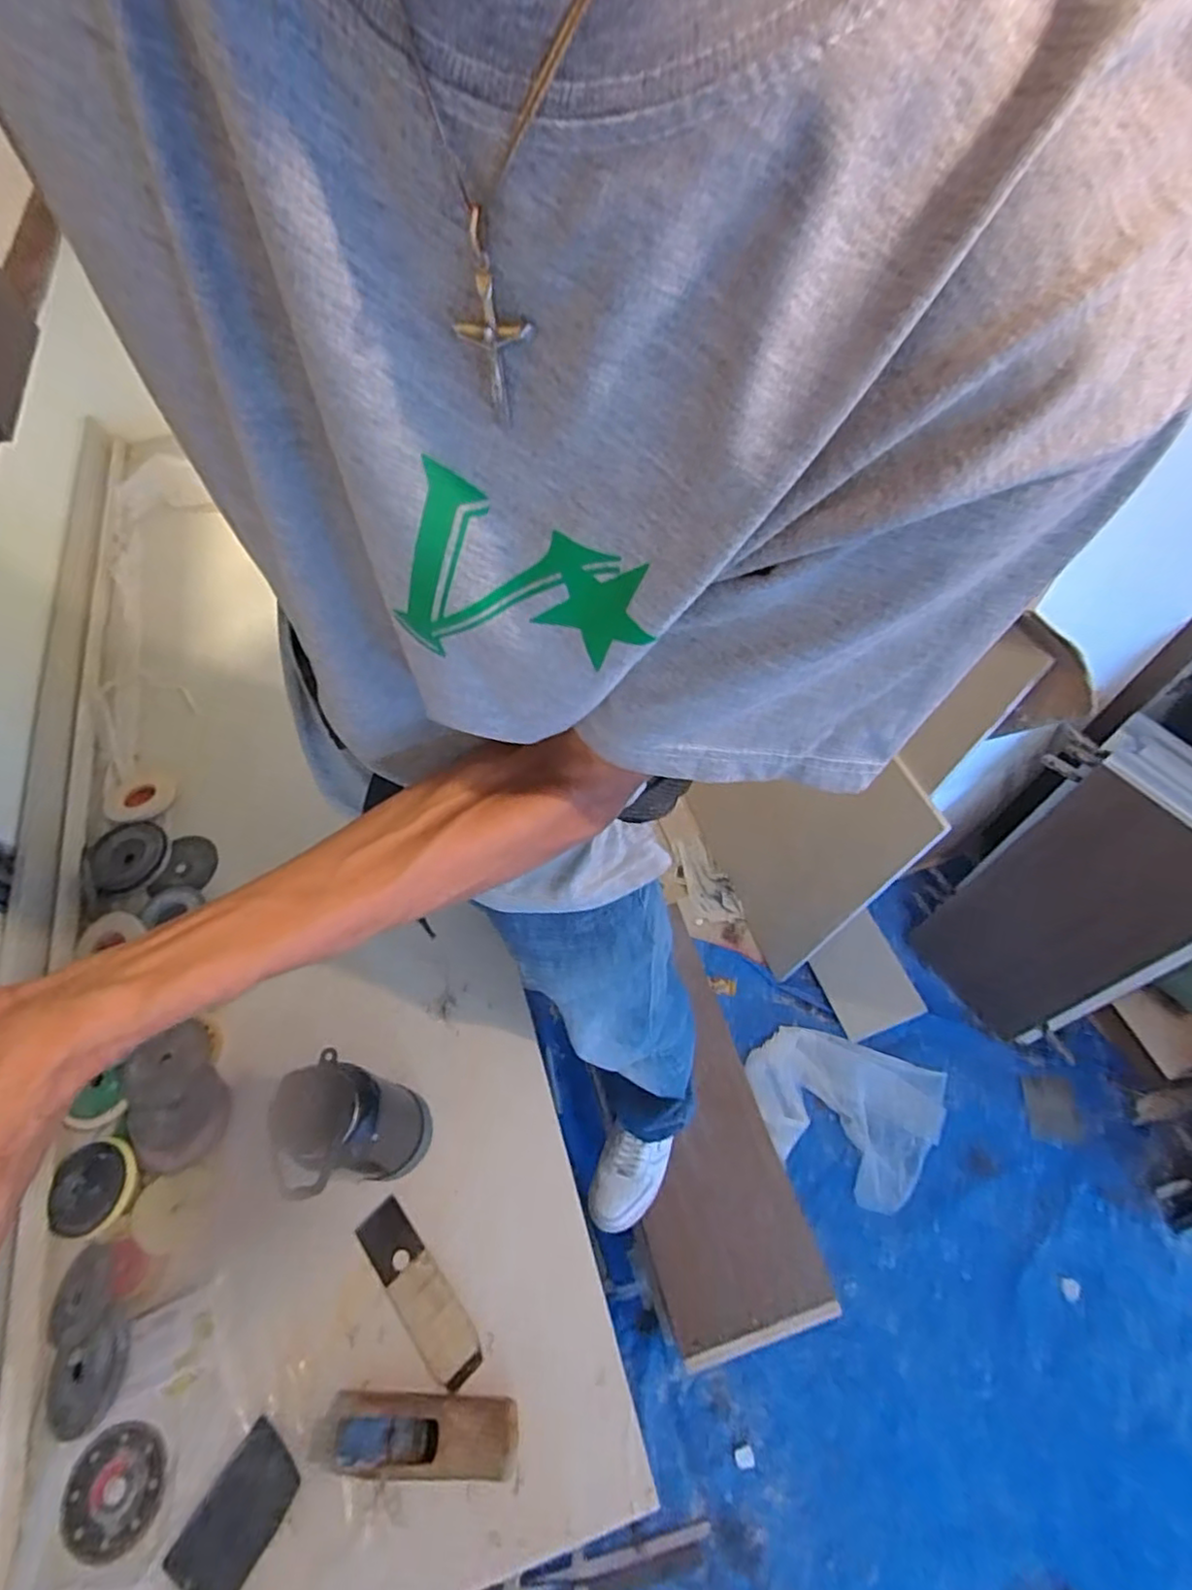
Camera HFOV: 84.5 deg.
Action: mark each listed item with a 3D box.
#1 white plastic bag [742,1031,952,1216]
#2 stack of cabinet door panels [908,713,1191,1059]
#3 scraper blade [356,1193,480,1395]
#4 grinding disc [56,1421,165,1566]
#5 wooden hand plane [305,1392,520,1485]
[{"bbox_3d":[0.571,0.737,1.527,0.434,0.060,0.315,16,60,12],"label":"white plastic bag"},{"bbox_3d":[0.981,0.236,1.369,0.138,0.742,0.407,-23,59,-29],"label":"stack of cabinet door panels"},{"bbox_3d":[-0.180,0.502,0.665,0.049,0.007,0.173,-40,63,-15],"label":"scraper blade"},{"bbox_3d":[-0.438,0.632,0.597,0.082,0.012,0.089,-1,58,2],"label":"grinding disc"},{"bbox_3d":[-0.166,0.576,0.586,0.188,0.051,0.057,-1,58,2],"label":"wooden hand plane"}]

